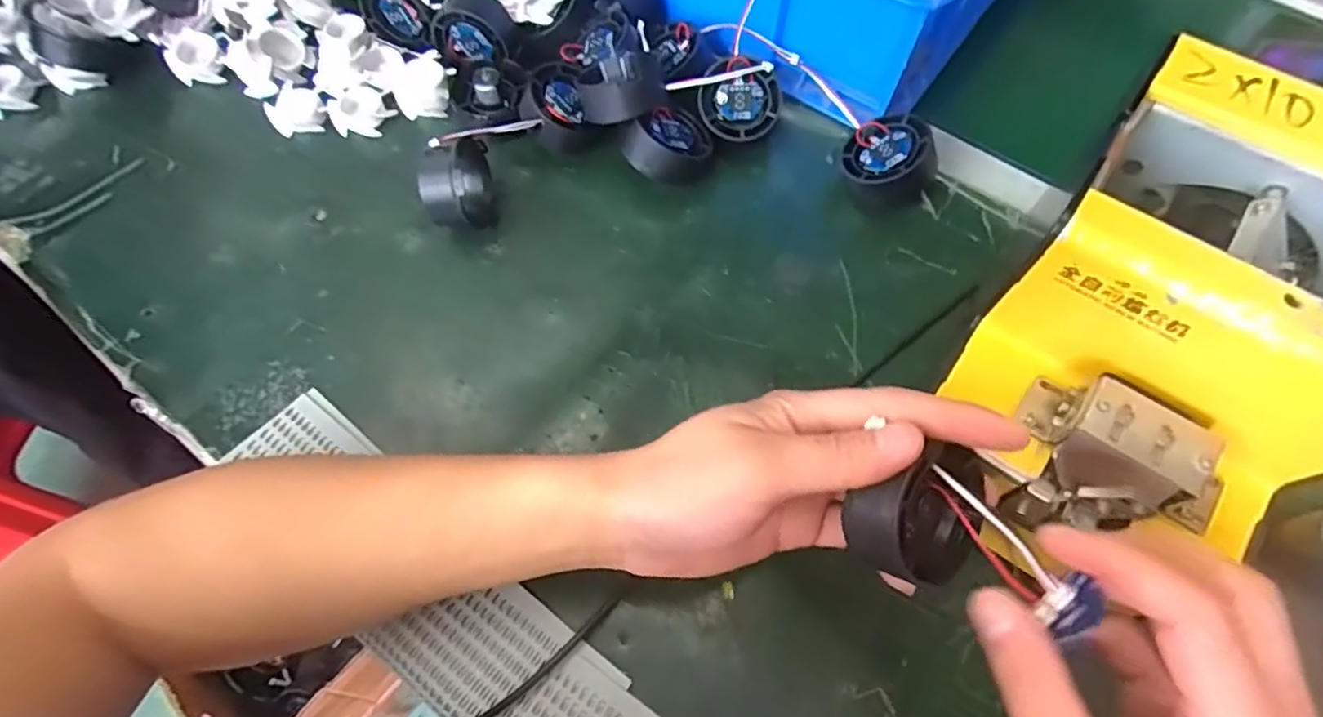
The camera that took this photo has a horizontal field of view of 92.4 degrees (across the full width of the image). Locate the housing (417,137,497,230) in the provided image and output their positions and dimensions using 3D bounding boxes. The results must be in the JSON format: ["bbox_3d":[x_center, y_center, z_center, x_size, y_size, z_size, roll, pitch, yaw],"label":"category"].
[{"bbox_3d":[-0.122,-0.102,0.382,0.032,0.051,0.055,-8,65,-4],"label":"housing"}]

